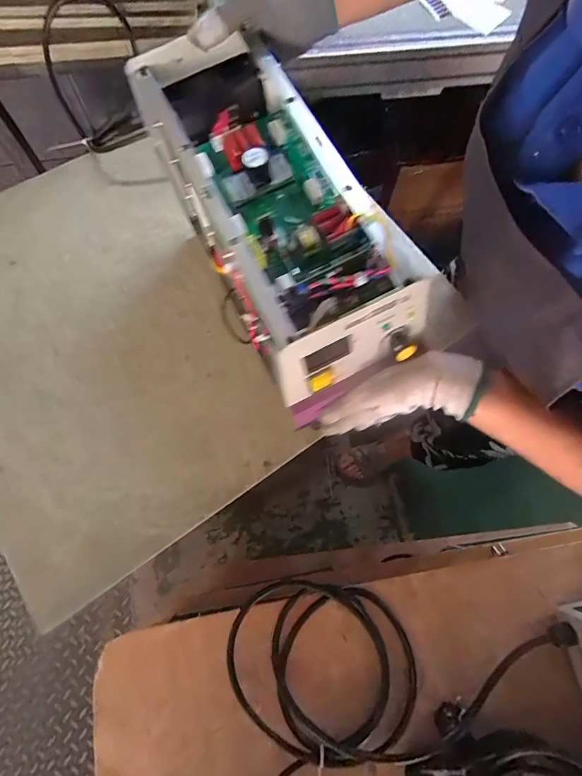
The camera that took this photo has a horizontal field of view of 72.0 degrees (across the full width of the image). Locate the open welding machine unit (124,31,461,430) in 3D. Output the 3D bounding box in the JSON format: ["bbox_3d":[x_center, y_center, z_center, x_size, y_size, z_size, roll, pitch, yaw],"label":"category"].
[{"bbox_3d":[-0.014,-0.172,0.386,0.135,0.093,0.367,-24,76,-7],"label":"open welding machine unit"}]

